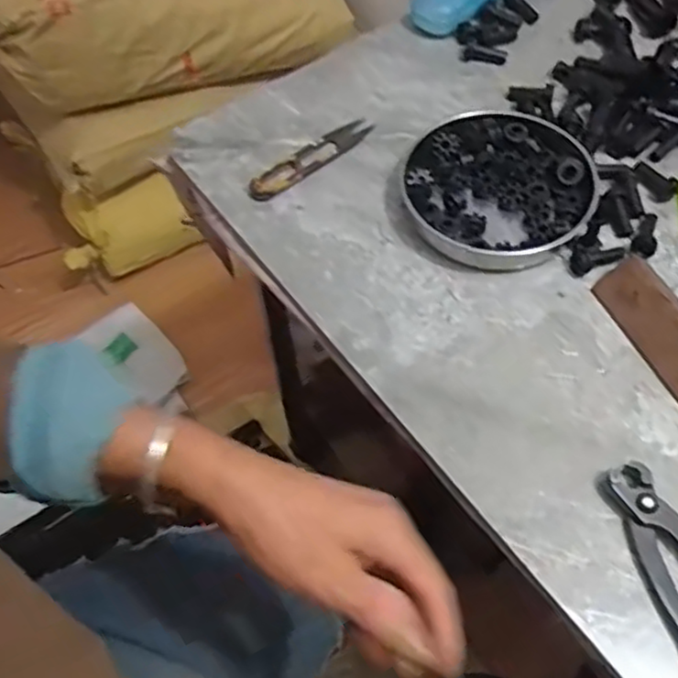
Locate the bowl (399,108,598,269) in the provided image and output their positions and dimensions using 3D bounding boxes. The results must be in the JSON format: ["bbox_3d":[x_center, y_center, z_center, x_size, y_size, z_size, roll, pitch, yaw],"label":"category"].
[{"bbox_3d":[0.119,-0.118,0.523,0.132,0.030,0.144,-1,60,2],"label":"bowl"}]

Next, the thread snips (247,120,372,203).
[{"bbox_3d":[-0.022,-0.143,0.557,0.112,0.011,0.023,-37,65,-18],"label":"thread snips"}]

